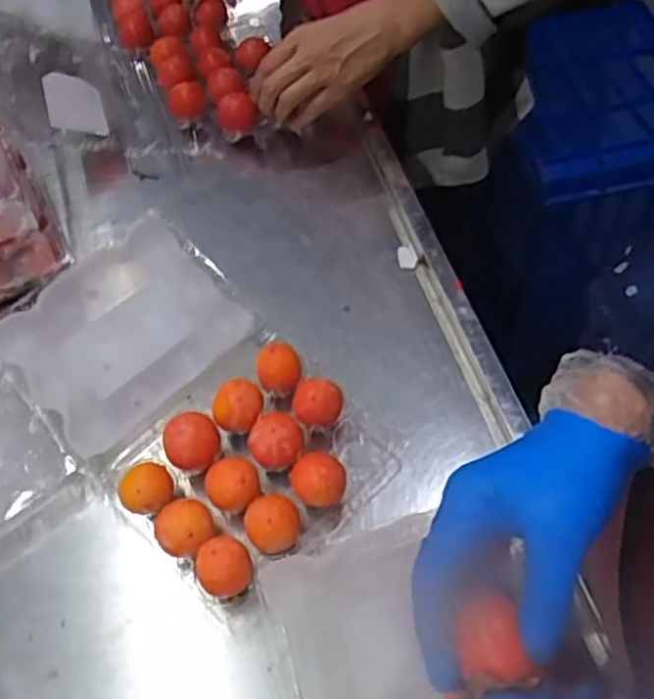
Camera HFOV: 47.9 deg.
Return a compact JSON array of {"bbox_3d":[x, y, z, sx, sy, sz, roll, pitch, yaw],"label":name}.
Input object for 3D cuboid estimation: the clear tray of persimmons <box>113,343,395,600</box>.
[{"bbox_3d":[-0.063,0.085,0.573,0.189,0.043,0.176,-36,61,-19],"label":"clear tray of persimmons"}]

